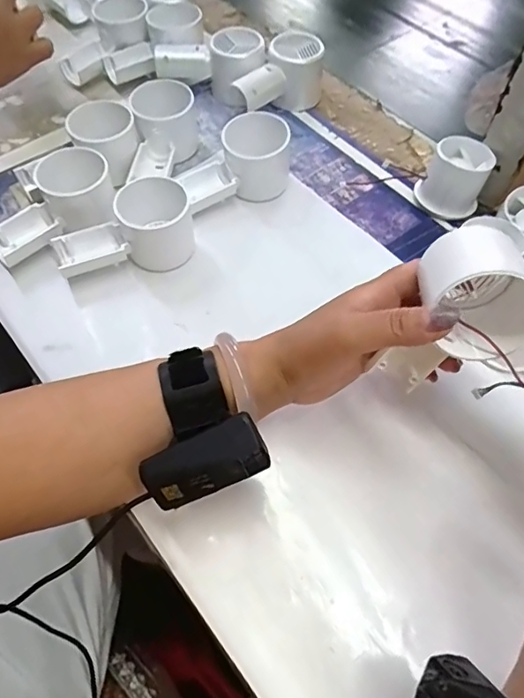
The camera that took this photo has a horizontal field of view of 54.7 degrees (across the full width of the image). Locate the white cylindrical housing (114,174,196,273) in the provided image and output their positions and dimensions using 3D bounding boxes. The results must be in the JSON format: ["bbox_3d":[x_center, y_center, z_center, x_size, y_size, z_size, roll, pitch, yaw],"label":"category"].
[{"bbox_3d":[-0.087,-0.102,0.414,0.058,0.053,0.054,1,59,-1],"label":"white cylindrical housing"}]

